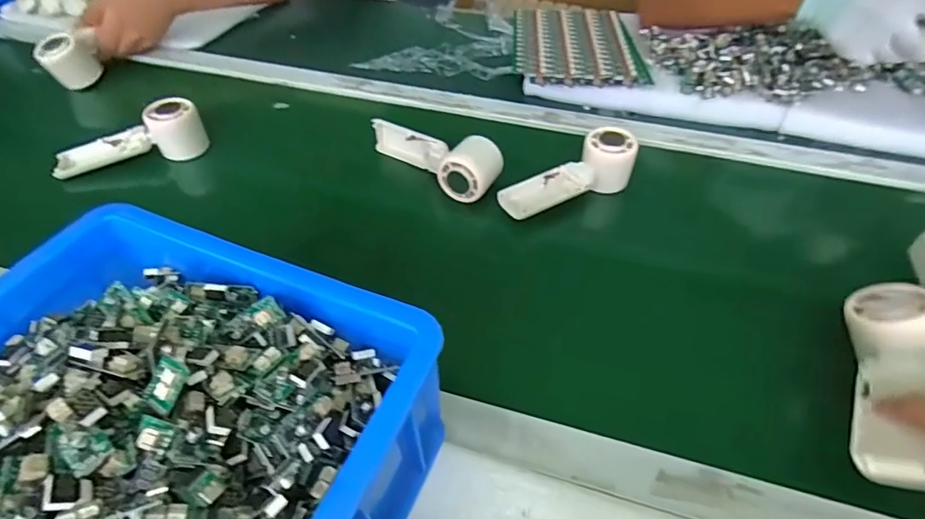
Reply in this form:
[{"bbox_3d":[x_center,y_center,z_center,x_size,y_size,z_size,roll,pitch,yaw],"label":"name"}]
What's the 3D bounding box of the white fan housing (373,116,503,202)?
[{"bbox_3d":[-0.033,-0.127,0.568,0.165,0.053,0.055,33,56,26],"label":"white fan housing"}]

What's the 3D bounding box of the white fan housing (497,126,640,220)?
[{"bbox_3d":[0.114,-0.093,0.538,0.159,0.054,0.051,-19,51,-16],"label":"white fan housing"}]

